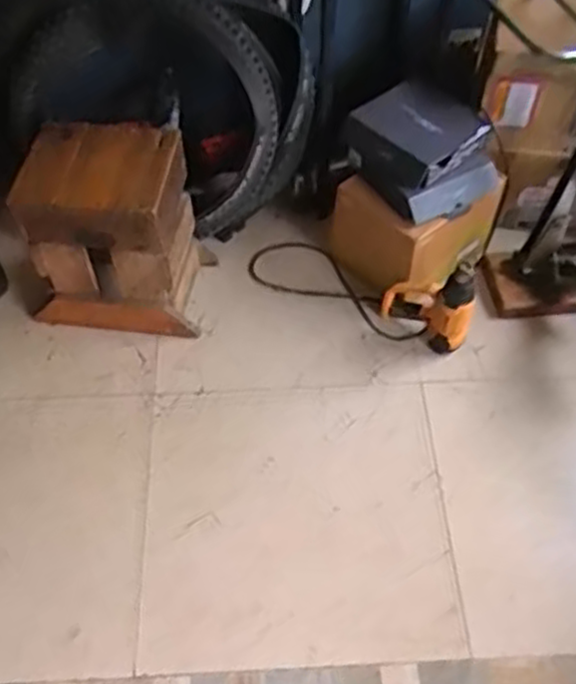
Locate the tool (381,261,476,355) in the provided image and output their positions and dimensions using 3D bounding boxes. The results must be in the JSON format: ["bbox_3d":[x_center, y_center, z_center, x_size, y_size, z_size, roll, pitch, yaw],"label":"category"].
[{"bbox_3d":[0.321,-0.100,1.761,0.212,0.245,0.078,29,59,22],"label":"tool"}]

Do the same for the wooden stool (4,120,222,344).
[{"bbox_3d":[-0.429,-0.266,1.766,0.436,0.435,0.293,1,53,3],"label":"wooden stool"}]

